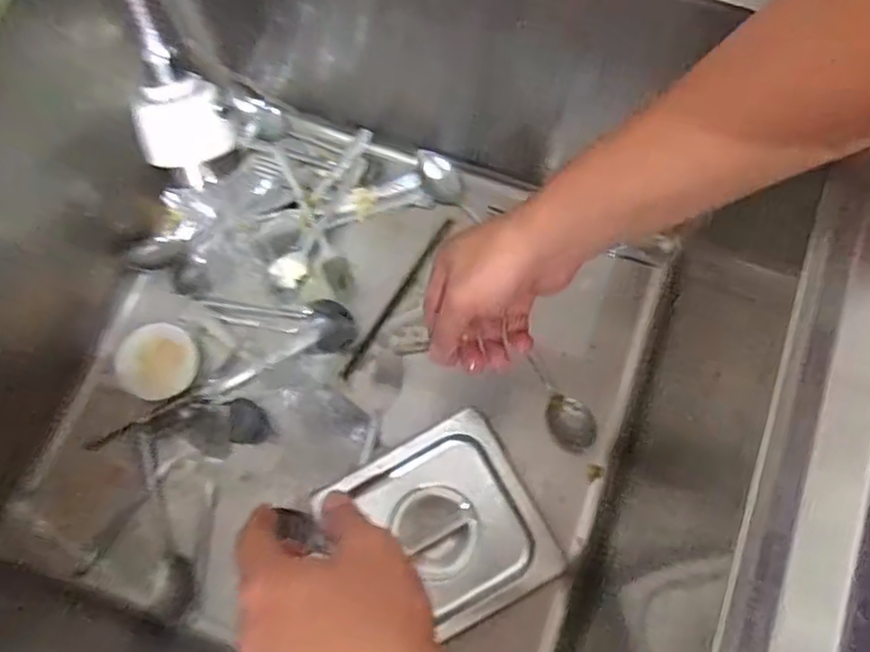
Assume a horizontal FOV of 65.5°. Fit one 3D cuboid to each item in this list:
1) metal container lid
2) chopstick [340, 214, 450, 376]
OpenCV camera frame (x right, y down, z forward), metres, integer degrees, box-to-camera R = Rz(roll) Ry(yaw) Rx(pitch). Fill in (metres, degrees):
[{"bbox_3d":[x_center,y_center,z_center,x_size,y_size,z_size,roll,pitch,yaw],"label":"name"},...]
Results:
[{"bbox_3d":[0.006,0.170,0.576,0.148,0.032,0.157,-29,75,-2],"label":"metal container lid"},{"bbox_3d":[-0.036,-0.028,0.652,0.009,0.007,0.186,31,76,8],"label":"chopstick"}]

